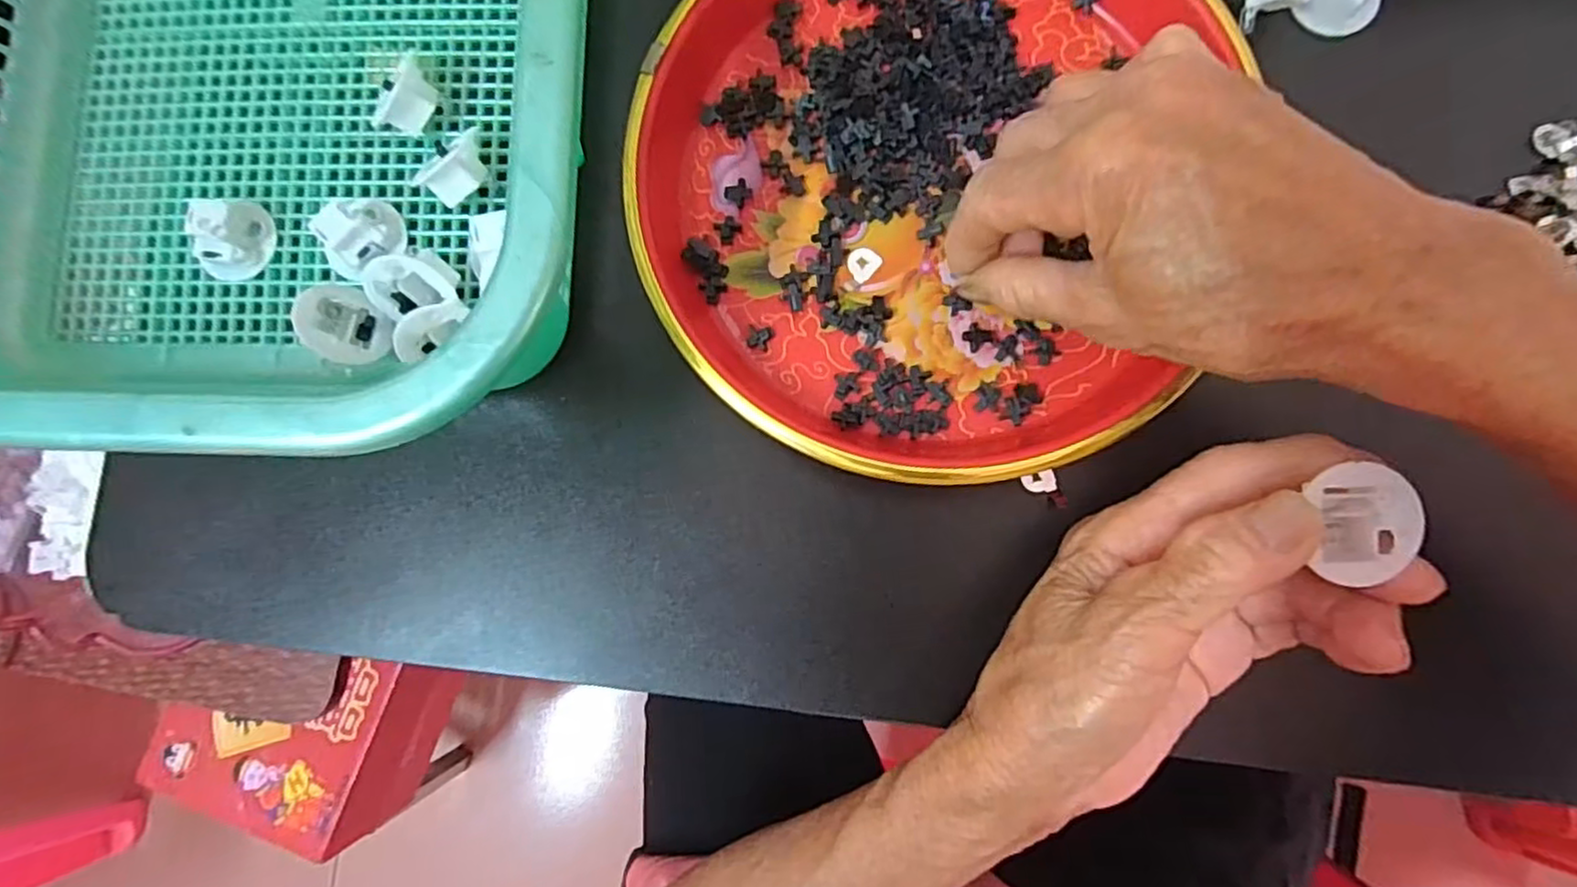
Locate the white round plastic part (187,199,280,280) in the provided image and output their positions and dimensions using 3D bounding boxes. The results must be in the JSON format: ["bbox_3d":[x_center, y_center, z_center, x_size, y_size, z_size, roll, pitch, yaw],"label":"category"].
[{"bbox_3d":[-0.215,-0.079,0.272,0.021,0.025,0.031,22,85,6],"label":"white round plastic part"}]

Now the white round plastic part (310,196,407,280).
[{"bbox_3d":[-0.165,-0.080,0.270,0.030,0.018,0.025,-31,82,0],"label":"white round plastic part"}]

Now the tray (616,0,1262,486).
[{"bbox_3d":[0.043,-0.101,0.259,0.195,0.028,0.218,6,84,4],"label":"tray"}]

